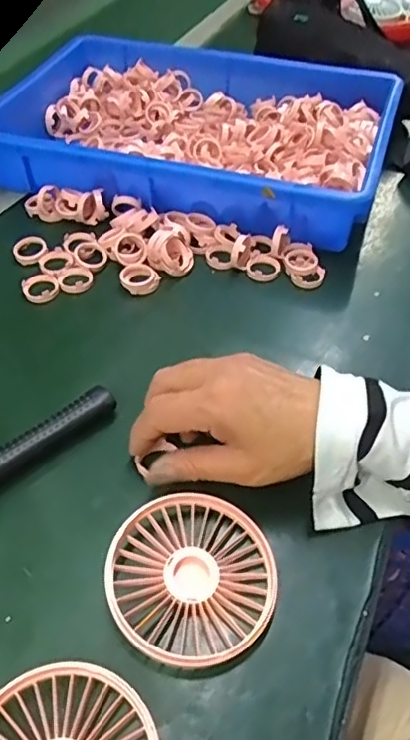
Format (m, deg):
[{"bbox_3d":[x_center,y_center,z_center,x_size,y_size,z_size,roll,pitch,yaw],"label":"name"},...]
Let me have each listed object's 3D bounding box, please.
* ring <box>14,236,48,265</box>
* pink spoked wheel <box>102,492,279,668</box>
[{"bbox_3d":[-0.149,-0.103,0.491,0.028,0.005,0.031,-17,52,-12],"label":"ring"},{"bbox_3d":[-0.007,0.110,0.308,0.085,0.019,0.086,-1,51,1],"label":"pink spoked wheel"}]

